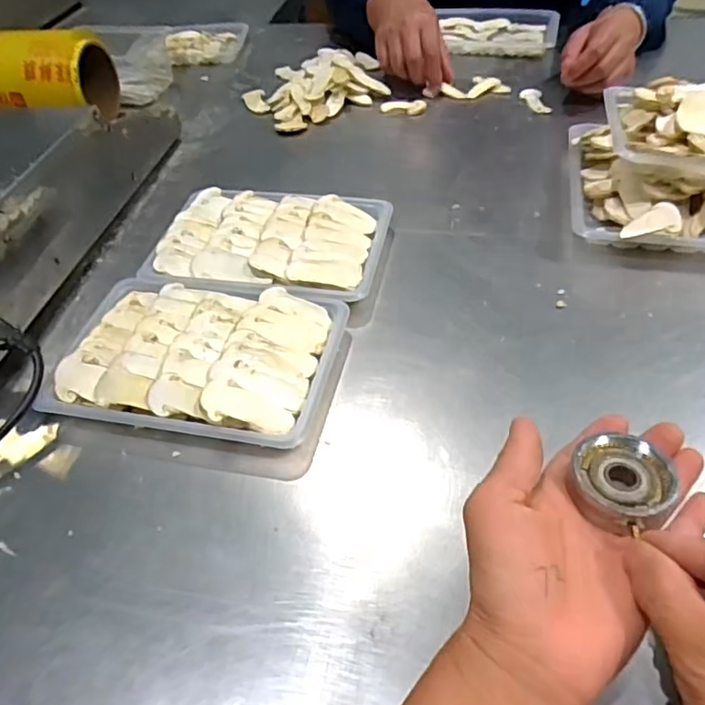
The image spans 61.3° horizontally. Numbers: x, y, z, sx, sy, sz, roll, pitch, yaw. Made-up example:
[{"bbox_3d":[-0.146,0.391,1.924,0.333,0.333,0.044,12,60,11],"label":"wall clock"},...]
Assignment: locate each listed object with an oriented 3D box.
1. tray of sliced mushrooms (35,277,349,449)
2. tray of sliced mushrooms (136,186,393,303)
[{"bbox_3d":[-0.117,0.000,0.463,0.204,0.034,0.139,6,48,12],"label":"tray of sliced mushrooms"},{"bbox_3d":[-0.076,-0.101,0.551,0.203,0.024,0.147,7,48,12],"label":"tray of sliced mushrooms"}]

